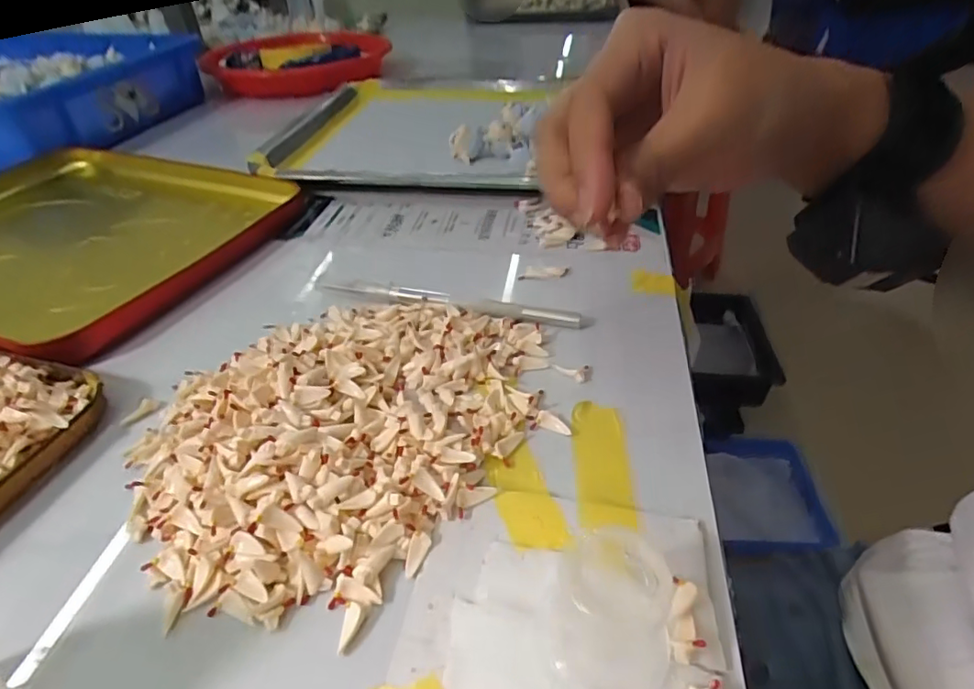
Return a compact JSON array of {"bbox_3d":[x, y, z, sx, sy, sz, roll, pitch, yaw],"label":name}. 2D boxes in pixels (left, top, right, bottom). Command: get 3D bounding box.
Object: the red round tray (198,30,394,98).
[{"bbox_3d":[-0.222,-0.350,0.686,0.198,0.048,0.191,2,39,5],"label":"red round tray"}]

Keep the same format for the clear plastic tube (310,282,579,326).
[{"bbox_3d":[-0.023,-0.023,0.288,0.141,0.007,0.008,8,40,13],"label":"clear plastic tube"}]

